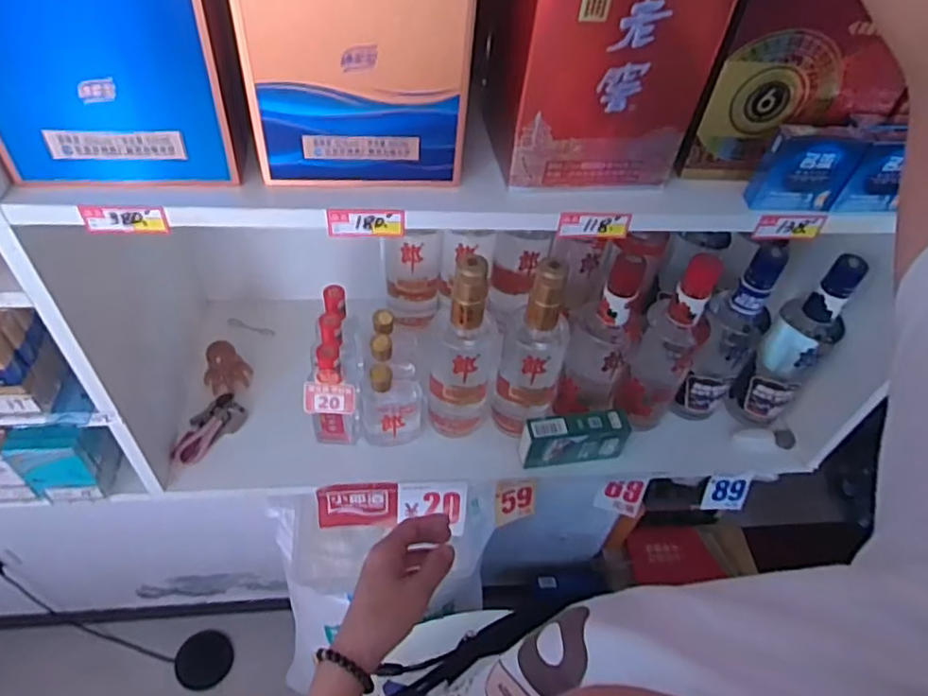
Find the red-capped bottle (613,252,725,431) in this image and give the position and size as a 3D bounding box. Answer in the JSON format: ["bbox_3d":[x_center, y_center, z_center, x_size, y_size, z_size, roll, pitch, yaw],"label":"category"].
[{"bbox_3d":[0.236,0.000,0.739,0.067,0.249,0.059,27,52,17],"label":"red-capped bottle"}]

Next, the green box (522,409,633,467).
[{"bbox_3d":[0.132,0.109,0.762,0.122,0.065,0.035,-5,50,-10],"label":"green box"}]

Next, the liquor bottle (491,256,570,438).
[{"bbox_3d":[0.079,0.006,0.710,0.074,0.252,0.062,15,50,7],"label":"liquor bottle"}]

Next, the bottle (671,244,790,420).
[{"bbox_3d":[0.312,-0.009,0.760,0.066,0.255,0.073,31,54,20],"label":"bottle"}]

